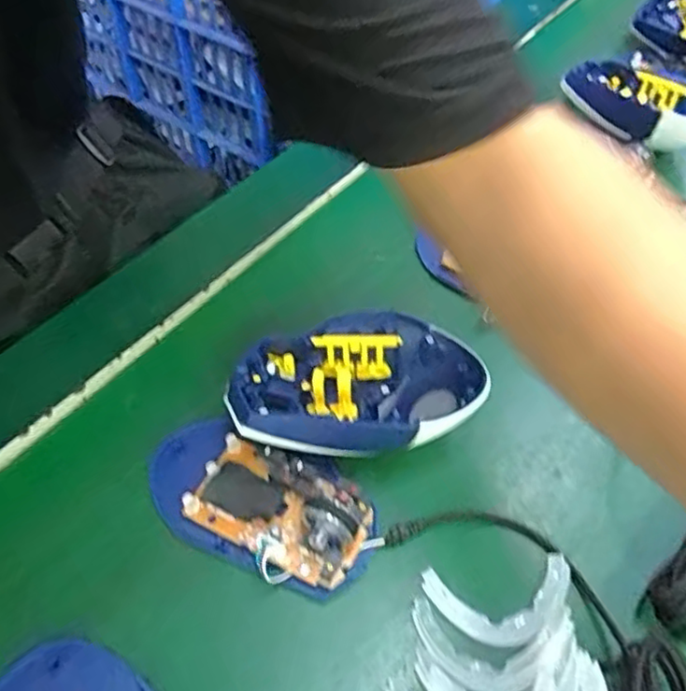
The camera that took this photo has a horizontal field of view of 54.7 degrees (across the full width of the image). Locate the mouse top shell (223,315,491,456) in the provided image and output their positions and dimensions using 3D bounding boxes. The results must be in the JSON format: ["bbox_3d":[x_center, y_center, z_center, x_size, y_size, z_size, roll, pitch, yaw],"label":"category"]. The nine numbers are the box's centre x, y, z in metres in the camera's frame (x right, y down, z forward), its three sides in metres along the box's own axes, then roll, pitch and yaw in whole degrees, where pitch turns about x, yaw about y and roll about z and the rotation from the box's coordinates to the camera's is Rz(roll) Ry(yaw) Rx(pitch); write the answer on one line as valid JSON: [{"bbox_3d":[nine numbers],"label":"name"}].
[{"bbox_3d":[0.007,0.021,0.328,0.118,0.029,0.070,3,53,0],"label":"mouse top shell"}]

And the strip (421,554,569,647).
[{"bbox_3d":[0.068,0.110,0.285,0.063,0.005,0.034,-4,53,-5],"label":"strip"}]

